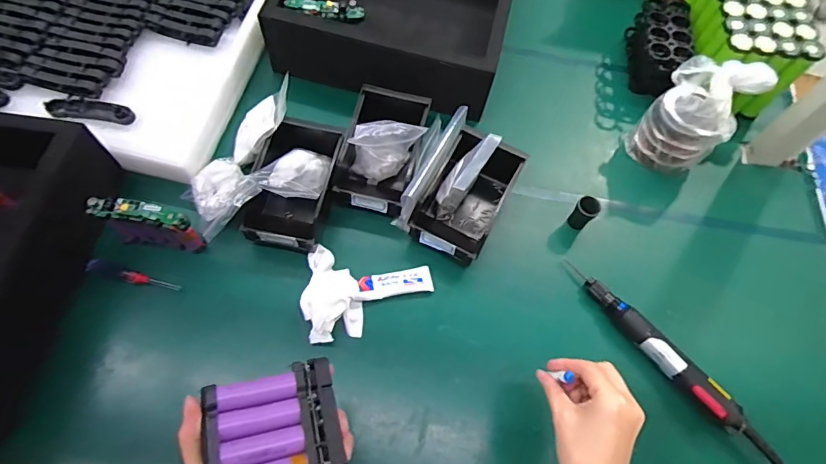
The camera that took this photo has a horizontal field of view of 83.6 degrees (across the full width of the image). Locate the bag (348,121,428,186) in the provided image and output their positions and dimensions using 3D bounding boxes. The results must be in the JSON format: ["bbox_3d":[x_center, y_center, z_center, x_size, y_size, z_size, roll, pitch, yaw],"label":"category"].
[{"bbox_3d":[-0.037,-0.113,0.662,0.102,0.104,0.044,1,66,-2],"label":"bag"}]

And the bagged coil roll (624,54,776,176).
[{"bbox_3d":[0.415,-0.173,0.689,0.113,0.146,0.115,43,71,15],"label":"bagged coil roll"}]

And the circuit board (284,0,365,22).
[{"bbox_3d":[-0.134,-0.341,0.706,0.116,0.027,0.028,5,66,0],"label":"circuit board"}]

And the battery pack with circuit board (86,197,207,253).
[{"bbox_3d":[-0.339,-0.007,0.594,0.122,0.095,0.027,5,66,0],"label":"battery pack with circuit board"}]

